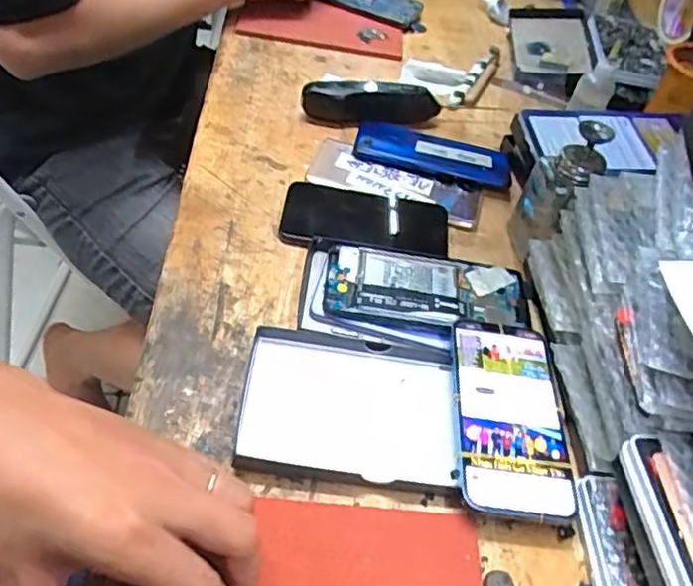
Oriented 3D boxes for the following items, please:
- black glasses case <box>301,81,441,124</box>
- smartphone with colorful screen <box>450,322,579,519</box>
[{"bbox_3d":[0.027,-0.197,0.661,0.143,0.041,0.029,-2,49,-8],"label":"black glasses case"},{"bbox_3d":[0.108,0.081,0.426,0.069,0.015,0.143,9,46,-4],"label":"smartphone with colorful screen"}]

